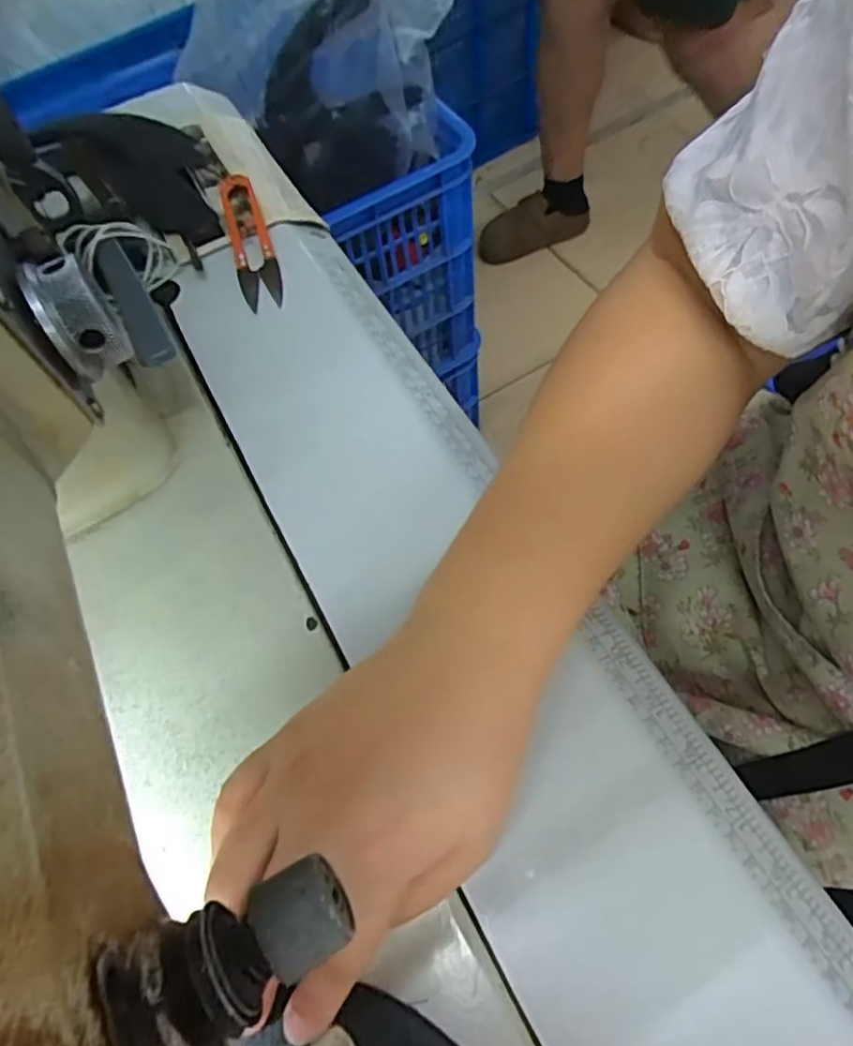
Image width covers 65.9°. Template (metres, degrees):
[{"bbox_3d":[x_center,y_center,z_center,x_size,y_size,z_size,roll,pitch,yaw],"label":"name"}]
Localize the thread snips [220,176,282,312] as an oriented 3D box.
[{"bbox_3d":[-0.116,-0.187,0.430,0.025,0.017,0.115,-18,62,-4],"label":"thread snips"}]

